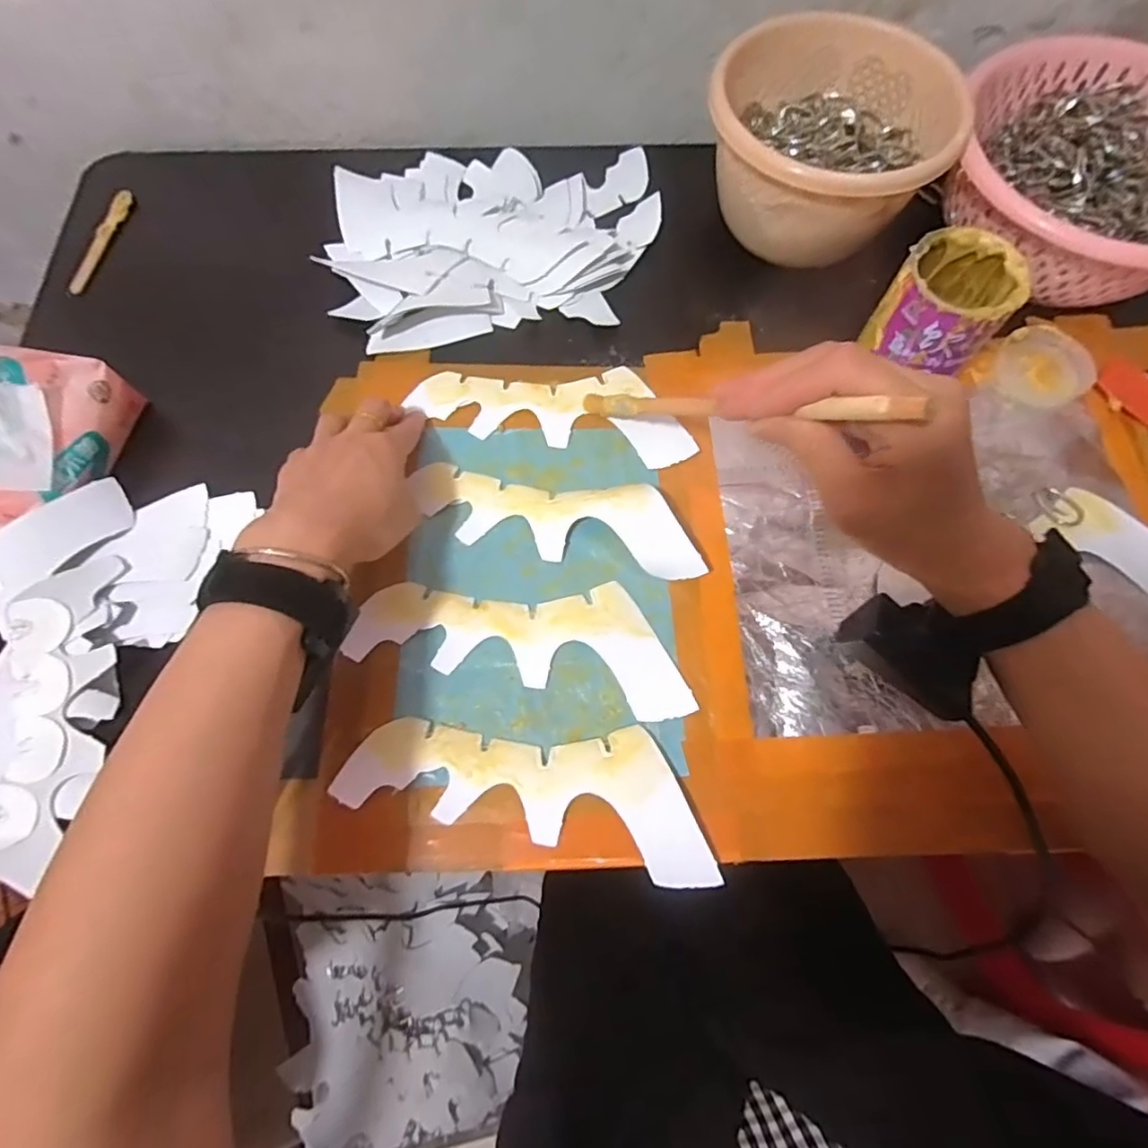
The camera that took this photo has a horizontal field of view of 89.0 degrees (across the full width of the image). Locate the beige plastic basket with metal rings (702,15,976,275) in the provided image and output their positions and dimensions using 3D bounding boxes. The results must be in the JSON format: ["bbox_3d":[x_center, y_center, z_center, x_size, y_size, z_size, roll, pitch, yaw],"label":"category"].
[{"bbox_3d":[0.191,-0.323,0.458,0.175,0.103,0.156,13,70,4],"label":"beige plastic basket with metal rings"}]

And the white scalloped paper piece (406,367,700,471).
[{"bbox_3d":[-0.014,-0.127,0.430,0.206,0.009,0.074,11,74,4],"label":"white scalloped paper piece"}]

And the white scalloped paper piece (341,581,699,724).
[{"bbox_3d":[-0.033,0.039,0.368,0.210,0.007,0.077,6,70,2],"label":"white scalloped paper piece"}]

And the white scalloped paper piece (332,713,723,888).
[{"bbox_3d":[-0.022,0.117,0.336,0.211,0.012,0.072,13,74,3],"label":"white scalloped paper piece"}]

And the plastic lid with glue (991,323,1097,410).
[{"bbox_3d":[0.353,-0.158,0.441,0.068,0.010,0.063,0,70,0],"label":"plastic lid with glue"}]

